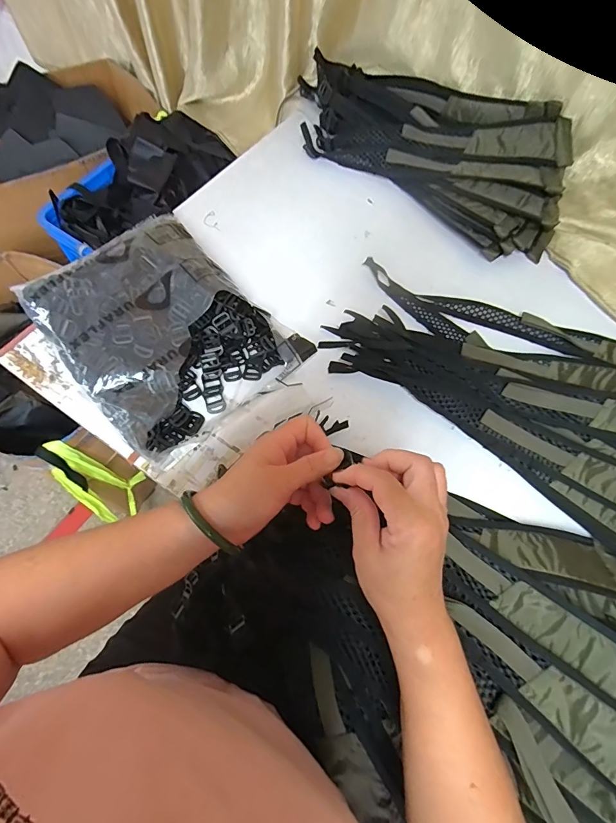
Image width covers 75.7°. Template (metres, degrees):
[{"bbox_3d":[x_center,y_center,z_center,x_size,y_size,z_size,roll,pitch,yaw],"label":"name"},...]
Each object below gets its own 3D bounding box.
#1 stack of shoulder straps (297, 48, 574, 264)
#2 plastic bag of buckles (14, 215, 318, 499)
[{"bbox_3d":[0.208,-0.492,0.726,0.563,0.108,0.246,34,69,12],"label":"stack of shoulder straps"},{"bbox_3d":[-0.198,-0.109,0.555,0.348,0.070,0.265,42,71,15],"label":"plastic bag of buckles"}]

